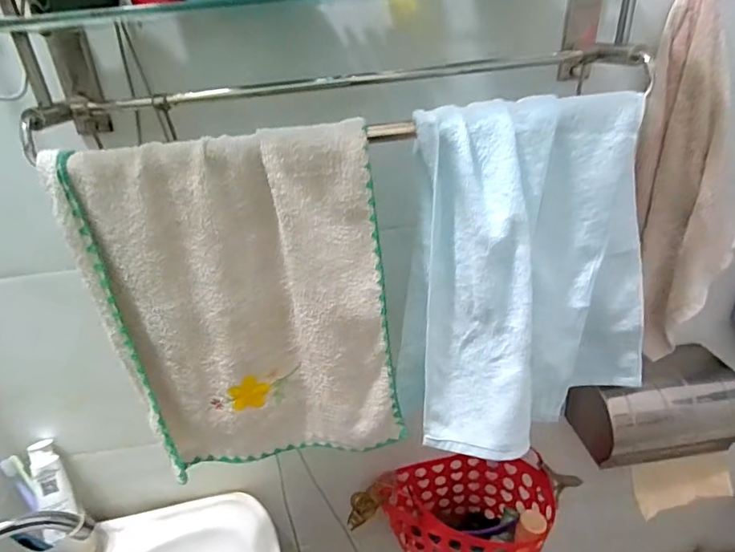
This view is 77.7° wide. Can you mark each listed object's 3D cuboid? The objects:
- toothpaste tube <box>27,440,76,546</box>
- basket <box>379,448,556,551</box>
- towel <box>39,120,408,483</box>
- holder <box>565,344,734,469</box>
[{"bbox_3d":[-0.453,0.307,0.656,0.039,0.140,0.028,-14,0,-13],"label":"toothpaste tube"},{"bbox_3d":[0.157,0.403,0.735,0.272,0.176,0.180,-5,28,2],"label":"basket"},{"bbox_3d":[-0.109,0.048,0.449,0.247,0.350,0.038,-7,28,-1],"label":"towel"},{"bbox_3d":[0.431,0.193,0.687,0.213,0.102,0.132,-7,28,-1],"label":"holder"}]

